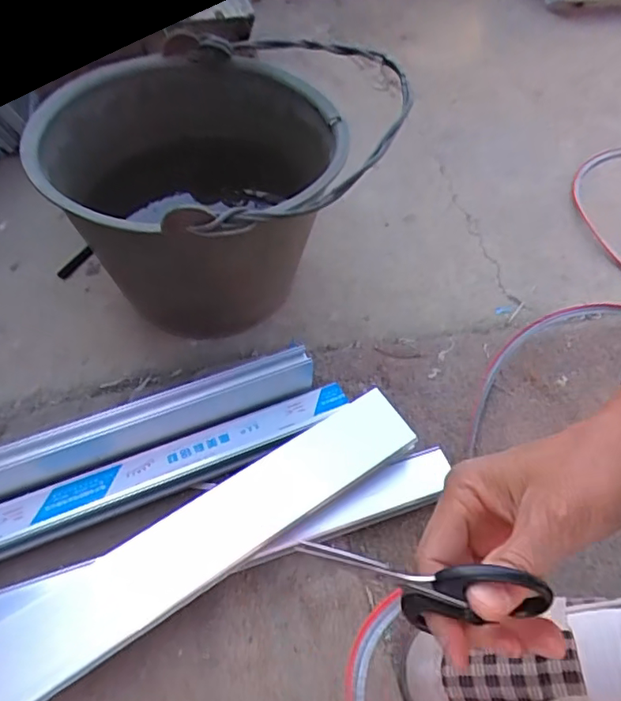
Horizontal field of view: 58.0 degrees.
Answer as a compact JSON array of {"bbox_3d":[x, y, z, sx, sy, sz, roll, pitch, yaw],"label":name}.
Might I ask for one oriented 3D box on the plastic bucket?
[{"bbox_3d":[-0.115,-0.166,0.642,0.342,0.254,0.342,2,52,-2],"label":"plastic bucket"}]

